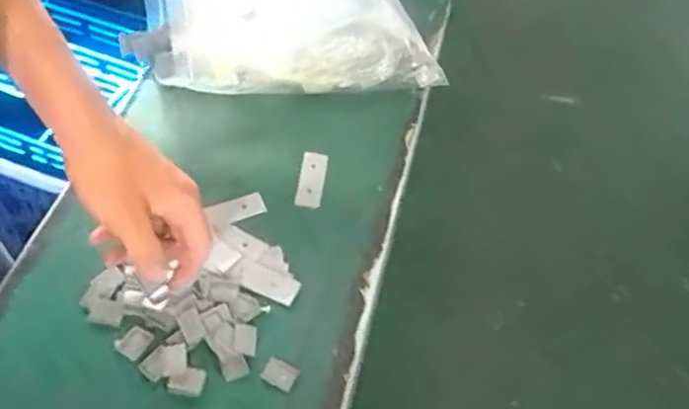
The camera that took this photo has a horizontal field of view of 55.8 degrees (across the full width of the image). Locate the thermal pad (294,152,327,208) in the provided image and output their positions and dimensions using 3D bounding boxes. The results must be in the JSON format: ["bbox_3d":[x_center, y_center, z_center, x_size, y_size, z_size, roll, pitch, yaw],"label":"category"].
[{"bbox_3d":[-0.031,-0.024,0.608,0.024,0.005,0.061,2,55,8],"label":"thermal pad"}]

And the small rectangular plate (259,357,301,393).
[{"bbox_3d":[-0.049,0.127,0.490,0.025,0.004,0.020,26,53,9],"label":"small rectangular plate"}]

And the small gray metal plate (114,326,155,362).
[{"bbox_3d":[-0.161,0.104,0.495,0.020,0.004,0.024,33,55,14],"label":"small gray metal plate"}]

